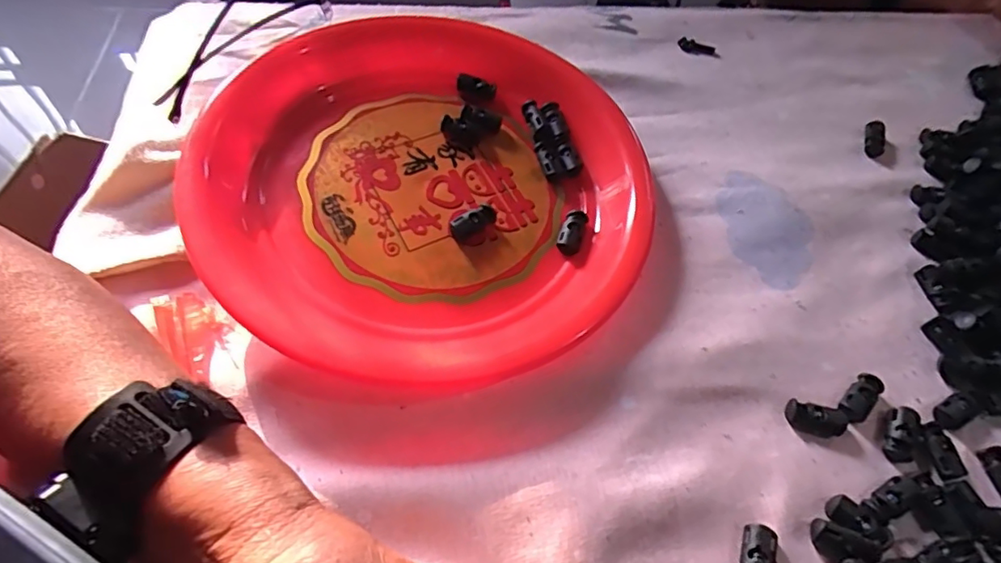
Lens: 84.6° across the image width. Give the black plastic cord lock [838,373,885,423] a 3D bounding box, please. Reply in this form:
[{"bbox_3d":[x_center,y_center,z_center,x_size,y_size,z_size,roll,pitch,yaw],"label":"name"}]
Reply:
[{"bbox_3d":[0.189,0.061,0.289,0.030,0.008,0.015,-40,70,-23],"label":"black plastic cord lock"}]

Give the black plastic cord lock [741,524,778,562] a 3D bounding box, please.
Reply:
[{"bbox_3d":[0.115,0.125,0.247,0.014,0.008,0.027,20,61,7],"label":"black plastic cord lock"}]

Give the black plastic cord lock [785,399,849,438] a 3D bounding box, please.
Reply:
[{"bbox_3d":[0.162,0.070,0.282,0.028,0.008,0.014,16,60,5],"label":"black plastic cord lock"}]

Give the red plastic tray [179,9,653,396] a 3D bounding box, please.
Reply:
[{"bbox_3d":[-0.039,-0.070,0.326,0.244,0.035,0.253,-2,60,-5],"label":"red plastic tray"}]

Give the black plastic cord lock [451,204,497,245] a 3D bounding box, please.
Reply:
[{"bbox_3d":[-0.015,-0.034,0.318,0.028,0.009,0.015,-32,67,-20],"label":"black plastic cord lock"}]

